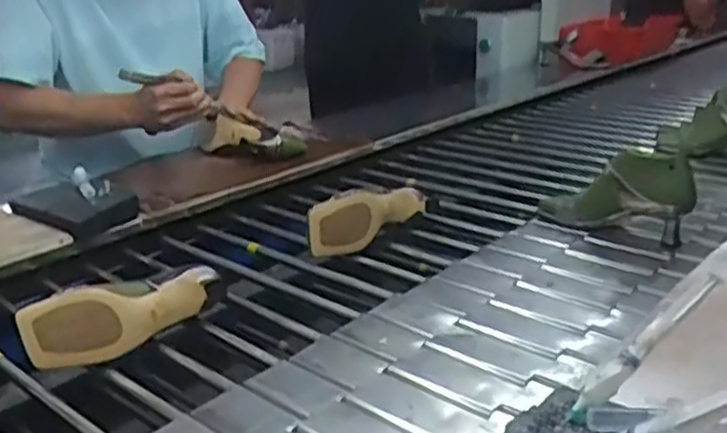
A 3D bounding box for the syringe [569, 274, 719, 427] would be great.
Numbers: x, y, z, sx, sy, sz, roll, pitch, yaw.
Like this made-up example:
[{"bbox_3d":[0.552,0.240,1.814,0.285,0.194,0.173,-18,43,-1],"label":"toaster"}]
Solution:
[{"bbox_3d":[0.200,0.094,0.537,0.143,0.016,0.013,-44,29,-3],"label":"syringe"}]

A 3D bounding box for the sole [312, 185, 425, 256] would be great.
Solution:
[{"bbox_3d":[0.011,0.001,1.086,0.064,0.086,0.210,18,28,41],"label":"sole"}]

